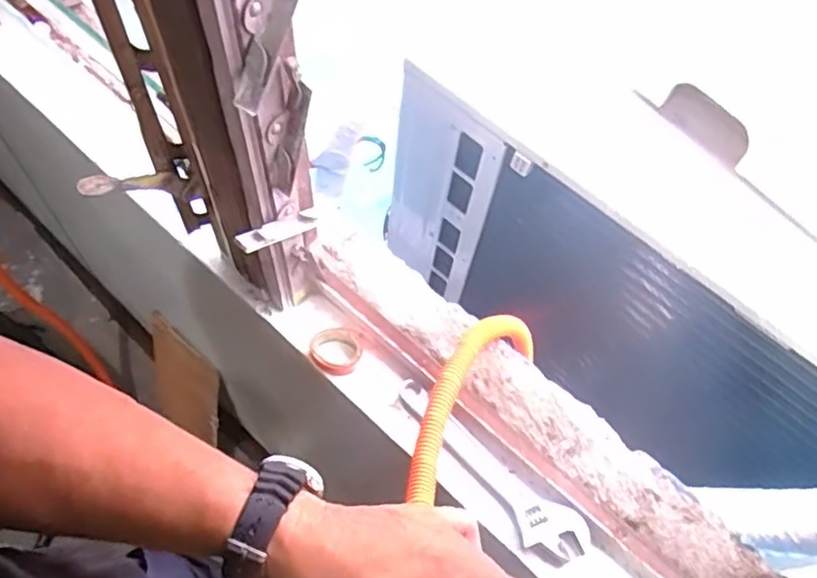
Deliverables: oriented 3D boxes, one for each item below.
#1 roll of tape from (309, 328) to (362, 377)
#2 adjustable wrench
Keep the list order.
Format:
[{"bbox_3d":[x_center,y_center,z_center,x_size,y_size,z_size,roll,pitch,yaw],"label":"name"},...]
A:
[{"bbox_3d":[-0.066,0.057,0.585,0.045,0.014,0.043,2,61,-3],"label":"roll of tape"},{"bbox_3d":[0.062,0.151,0.539,0.197,0.017,0.043,38,65,16],"label":"adjustable wrench"}]

